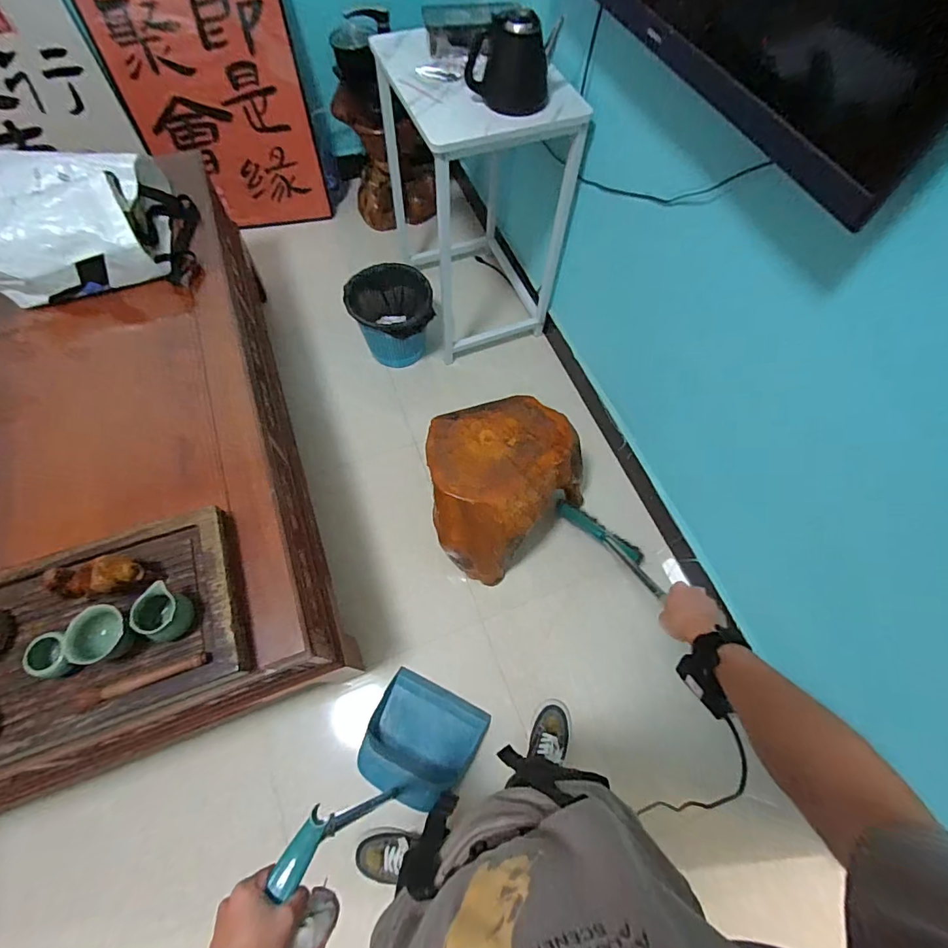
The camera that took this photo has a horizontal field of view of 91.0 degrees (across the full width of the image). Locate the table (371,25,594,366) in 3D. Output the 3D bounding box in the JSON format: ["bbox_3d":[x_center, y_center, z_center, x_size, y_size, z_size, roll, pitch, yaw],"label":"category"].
[{"bbox_3d":[-0.010,-0.853,1.506,0.409,0.802,0.556,-22,67,-10],"label":"table"}]

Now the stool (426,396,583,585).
[{"bbox_3d":[0.044,0.021,1.299,0.376,0.326,0.434,41,71,17],"label":"stool"}]

